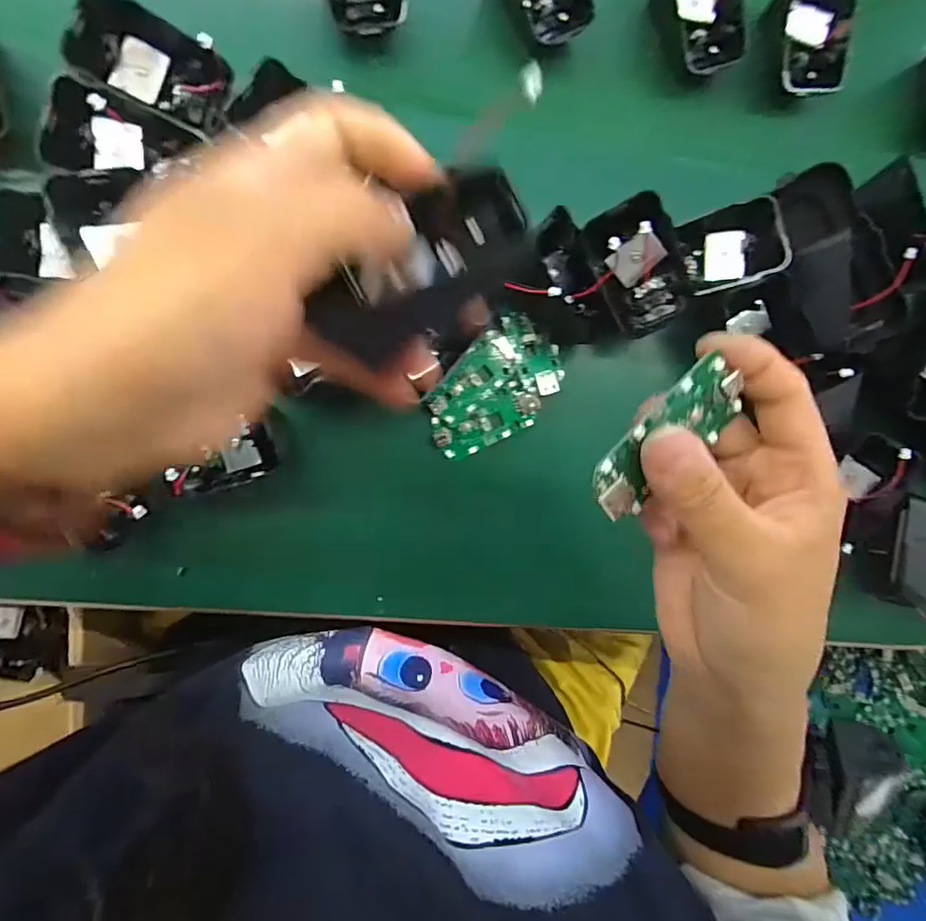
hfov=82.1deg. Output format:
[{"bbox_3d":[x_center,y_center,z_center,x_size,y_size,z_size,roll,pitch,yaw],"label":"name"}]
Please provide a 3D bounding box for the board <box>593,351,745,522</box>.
[{"bbox_3d":[0.070,-0.006,0.182,0.062,0.005,0.028,-45,121,-1],"label":"board"}]

